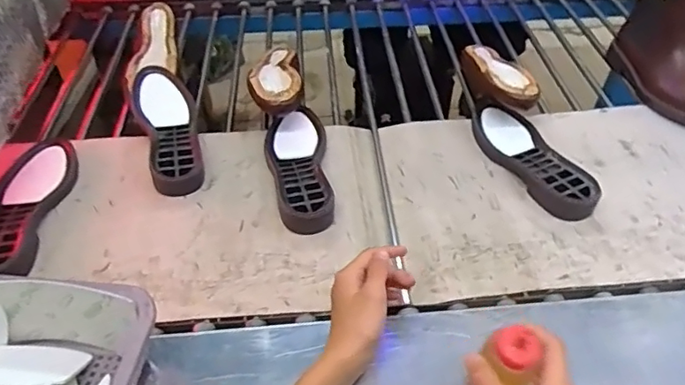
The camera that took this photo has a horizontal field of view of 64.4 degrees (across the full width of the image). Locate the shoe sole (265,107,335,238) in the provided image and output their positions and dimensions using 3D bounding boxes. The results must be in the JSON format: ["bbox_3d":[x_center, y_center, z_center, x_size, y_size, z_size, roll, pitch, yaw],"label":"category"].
[{"bbox_3d":[-0.064,-0.038,0.789,0.086,0.034,0.241,-6,46,-6],"label":"shoe sole"}]

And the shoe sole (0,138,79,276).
[{"bbox_3d":[-0.420,0.016,0.723,0.081,0.035,0.237,1,45,0],"label":"shoe sole"}]

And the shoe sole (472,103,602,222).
[{"bbox_3d":[0.278,-0.053,0.804,0.091,0.032,0.247,-17,48,-16],"label":"shoe sole"}]

